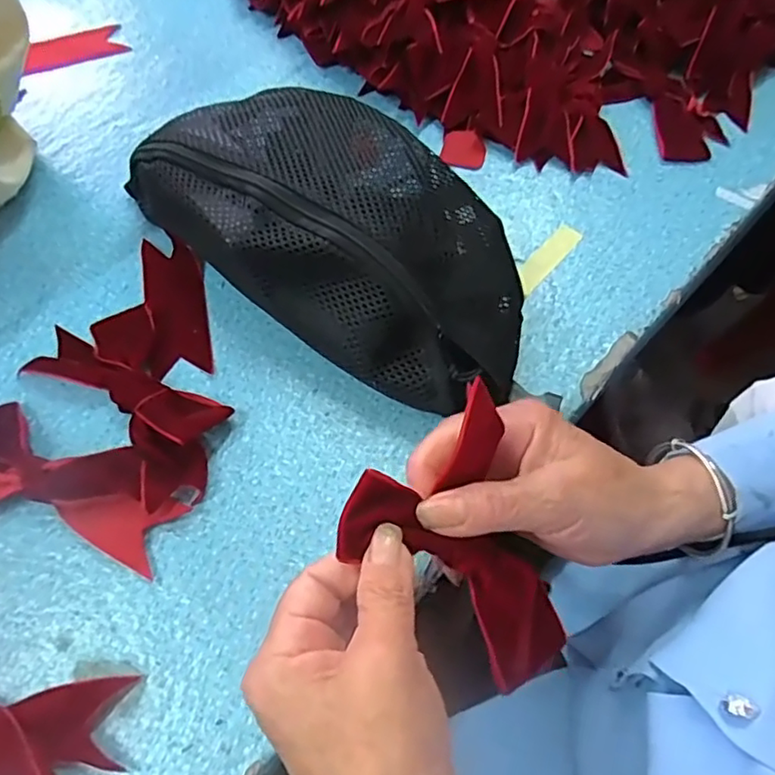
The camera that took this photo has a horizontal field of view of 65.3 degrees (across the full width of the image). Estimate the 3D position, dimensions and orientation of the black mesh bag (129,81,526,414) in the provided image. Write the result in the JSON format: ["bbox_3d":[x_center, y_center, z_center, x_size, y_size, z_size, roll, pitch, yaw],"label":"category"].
[{"bbox_3d":[-0.024,-0.094,0.369,0.259,0.087,0.150,36,69,17],"label":"black mesh bag"}]

